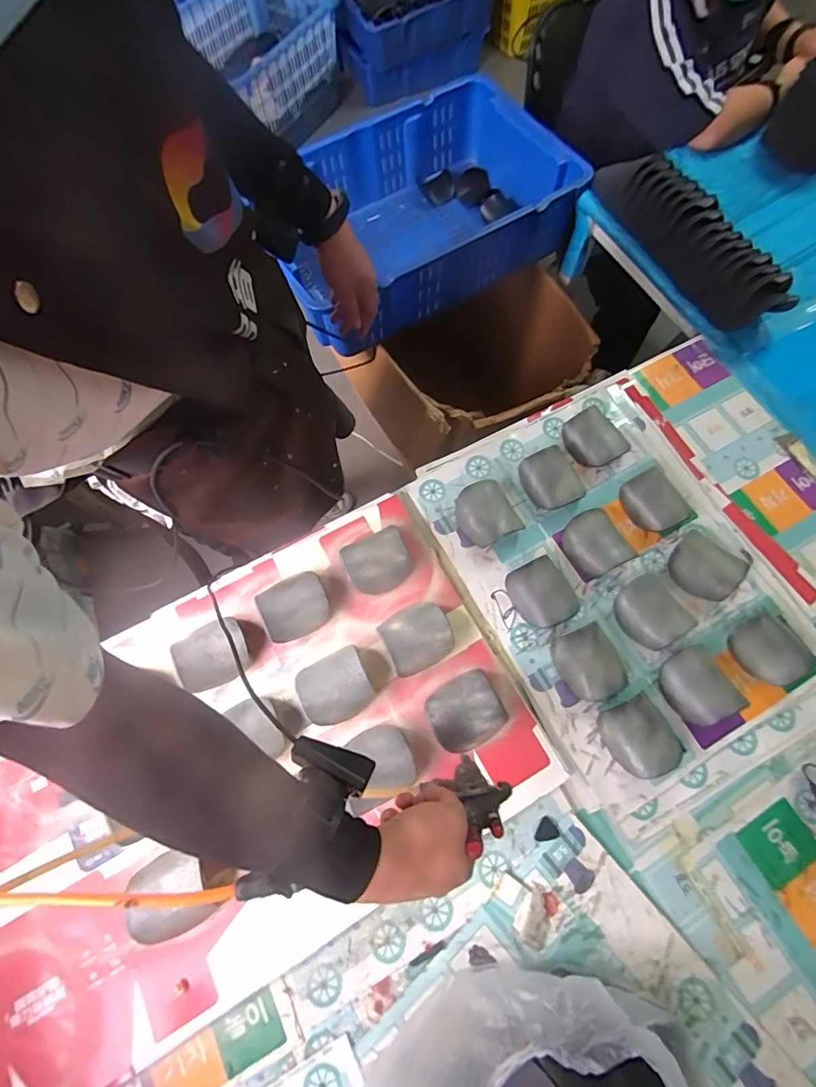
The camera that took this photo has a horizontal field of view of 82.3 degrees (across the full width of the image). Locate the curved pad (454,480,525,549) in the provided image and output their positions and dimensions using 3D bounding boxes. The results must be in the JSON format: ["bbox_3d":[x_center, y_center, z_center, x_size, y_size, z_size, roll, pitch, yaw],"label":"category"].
[{"bbox_3d":[0.115,-0.045,0.695,0.079,0.033,0.092,-23,74,-9],"label":"curved pad"}]

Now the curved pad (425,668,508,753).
[{"bbox_3d":[0.072,0.219,0.602,0.088,0.049,0.082,-25,74,-10],"label":"curved pad"}]

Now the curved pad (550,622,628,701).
[{"bbox_3d":[0.246,0.159,0.624,0.084,0.041,0.092,-21,74,-9],"label":"curved pad"}]

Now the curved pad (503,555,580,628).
[{"bbox_3d":[0.190,0.069,0.652,0.086,0.038,0.091,-21,74,-9],"label":"curved pad"}]

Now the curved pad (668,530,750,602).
[{"bbox_3d":[0.426,0.034,0.667,0.092,0.036,0.082,39,75,10],"label":"curved pad"}]

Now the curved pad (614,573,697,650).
[{"bbox_3d":[0.337,0.094,0.647,0.082,0.037,0.091,-32,76,-11],"label":"curved pad"}]

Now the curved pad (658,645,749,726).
[{"bbox_3d":[0.380,0.190,0.615,0.077,0.022,0.091,-36,69,13],"label":"curved pad"}]

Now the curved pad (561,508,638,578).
[{"bbox_3d":[0.273,0.000,0.688,0.076,0.031,0.089,-27,75,-10],"label":"curved pad"}]

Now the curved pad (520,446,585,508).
[{"bbox_3d":[0.216,-0.097,0.712,0.077,0.021,0.088,-25,85,16],"label":"curved pad"}]

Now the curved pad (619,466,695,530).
[{"bbox_3d":[0.383,-0.066,0.713,0.090,0.039,0.093,-24,74,-9],"label":"curved pad"}]

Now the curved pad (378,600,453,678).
[{"bbox_3d":[0.013,0.128,0.635,0.087,0.041,0.082,-25,74,-10],"label":"curved pad"}]

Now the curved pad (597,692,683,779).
[{"bbox_3d":[0.299,0.246,0.597,0.085,0.040,0.094,-30,75,-11],"label":"curved pad"}]

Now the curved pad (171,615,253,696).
[{"bbox_3d":[-0.262,0.149,0.624,0.089,0.039,0.083,-28,75,-11],"label":"curved pad"}]

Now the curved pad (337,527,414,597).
[{"bbox_3d":[-0.043,0.031,0.677,0.089,0.043,0.087,-25,74,-10],"label":"curved pad"}]

